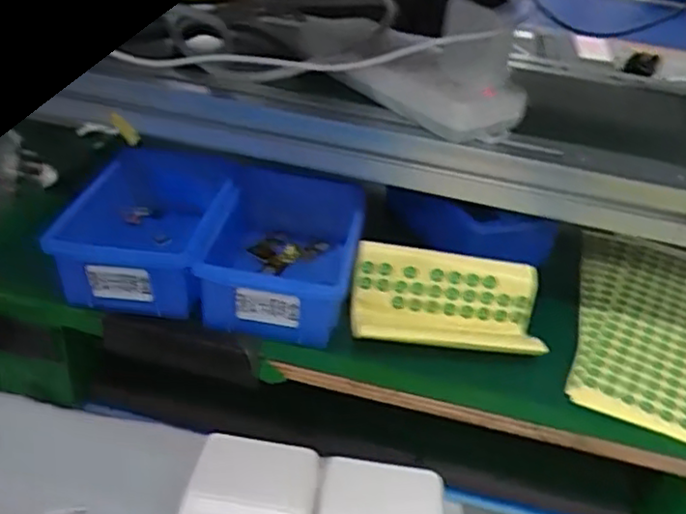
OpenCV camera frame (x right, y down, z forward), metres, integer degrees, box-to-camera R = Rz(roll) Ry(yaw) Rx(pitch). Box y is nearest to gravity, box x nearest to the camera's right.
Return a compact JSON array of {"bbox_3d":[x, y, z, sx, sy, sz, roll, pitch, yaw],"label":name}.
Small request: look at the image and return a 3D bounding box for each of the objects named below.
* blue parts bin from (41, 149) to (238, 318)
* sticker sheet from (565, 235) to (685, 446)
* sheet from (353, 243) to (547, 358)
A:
[{"bbox_3d":[-0.138,-0.023,0.499,0.098,0.063,0.143,8,35,1],"label":"blue parts bin"},{"bbox_3d":[0.246,0.054,0.506,0.148,0.009,0.218,19,37,16],"label":"sticker sheet"},{"bbox_3d":[0.070,0.033,0.471,0.125,0.044,0.064,6,35,-3],"label":"sheet"}]

